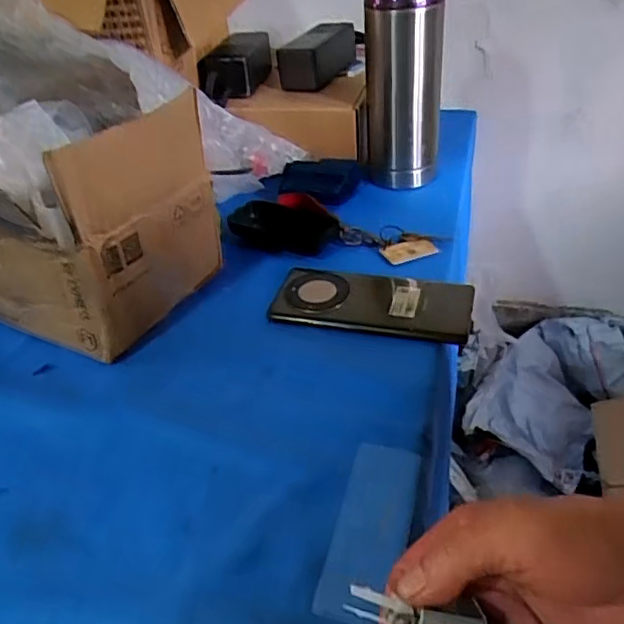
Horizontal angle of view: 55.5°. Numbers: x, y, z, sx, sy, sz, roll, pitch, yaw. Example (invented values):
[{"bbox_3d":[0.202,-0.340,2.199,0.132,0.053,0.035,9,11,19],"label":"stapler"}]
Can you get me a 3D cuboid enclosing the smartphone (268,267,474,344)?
[{"bbox_3d":[0.051,-0.010,0.502,0.162,0.011,0.075,7,39,18],"label":"smartphone"}]

